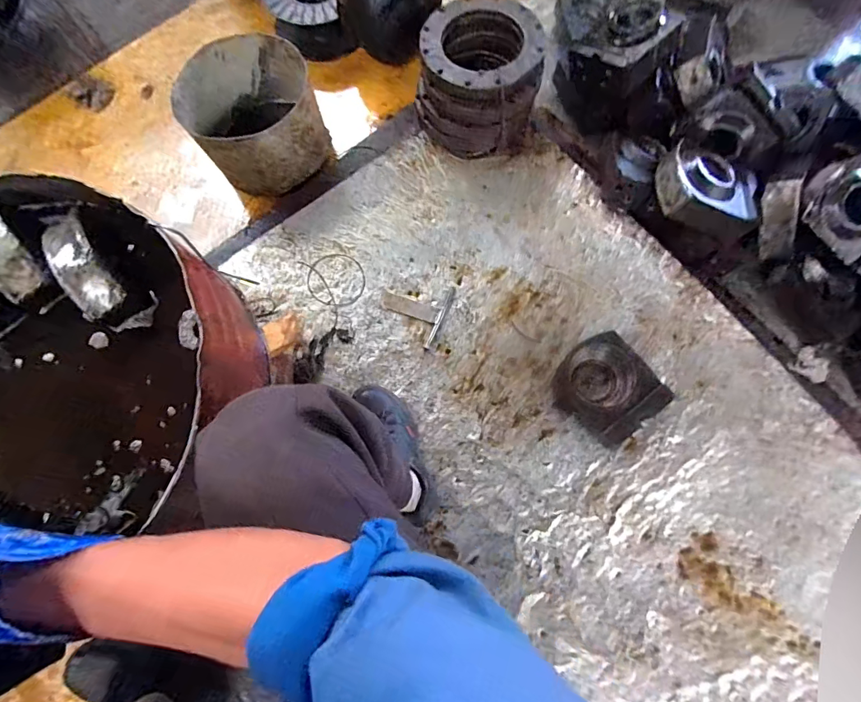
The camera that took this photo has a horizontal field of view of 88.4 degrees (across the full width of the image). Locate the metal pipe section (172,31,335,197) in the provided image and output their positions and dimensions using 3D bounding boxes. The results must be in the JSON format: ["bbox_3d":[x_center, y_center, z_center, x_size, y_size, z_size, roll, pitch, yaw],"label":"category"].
[{"bbox_3d":[-0.374,-0.506,0.966,0.273,0.161,0.307,-32,78,-7],"label":"metal pipe section"}]

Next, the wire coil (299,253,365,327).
[{"bbox_3d":[-0.195,-0.139,0.943,0.120,0.014,0.165,-23,77,-5],"label":"wire coil"}]

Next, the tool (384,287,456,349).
[{"bbox_3d":[-0.033,-0.095,0.938,0.134,0.010,0.135,24,78,6],"label":"tool"}]

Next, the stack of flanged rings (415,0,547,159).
[{"bbox_3d":[0.103,-0.591,0.971,0.255,0.173,0.265,12,77,3],"label":"stack of flanged rings"}]

